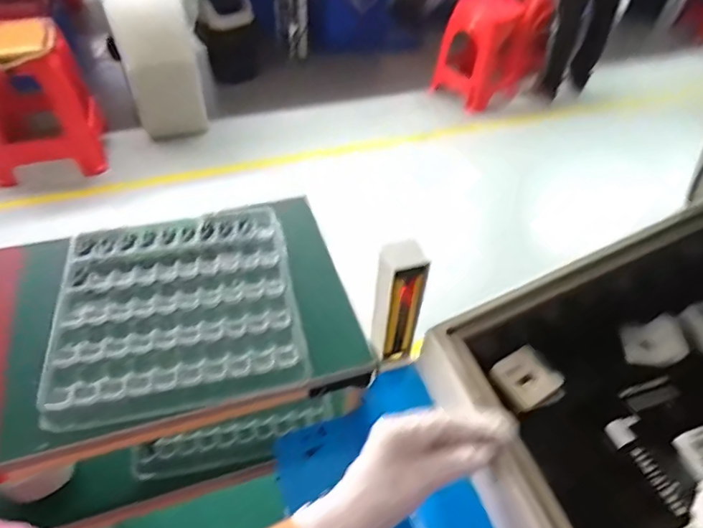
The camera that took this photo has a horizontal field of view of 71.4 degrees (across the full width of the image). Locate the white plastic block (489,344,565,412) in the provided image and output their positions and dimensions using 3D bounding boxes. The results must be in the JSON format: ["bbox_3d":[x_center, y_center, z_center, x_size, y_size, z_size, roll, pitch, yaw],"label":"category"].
[{"bbox_3d":[0.170,0.112,0.478,0.055,0.009,0.051,-34,63,-12],"label":"white plastic block"}]

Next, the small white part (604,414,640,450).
[{"bbox_3d":[0.251,0.152,0.448,0.032,0.015,0.022,-23,52,-21],"label":"small white part"}]

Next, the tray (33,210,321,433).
[{"bbox_3d":[-0.195,0.044,0.555,0.254,0.031,0.256,-12,49,-12],"label":"tray"}]

